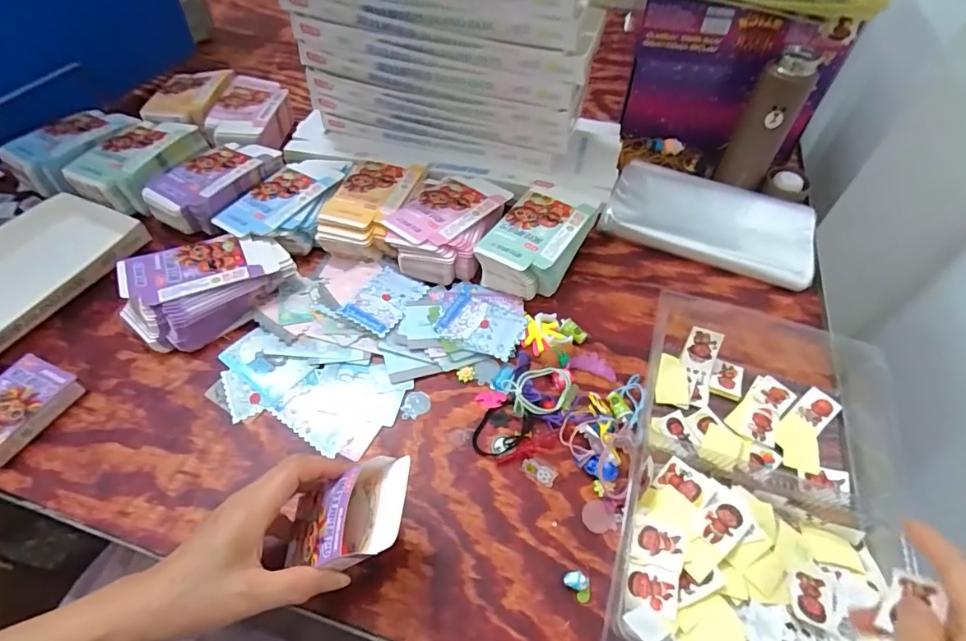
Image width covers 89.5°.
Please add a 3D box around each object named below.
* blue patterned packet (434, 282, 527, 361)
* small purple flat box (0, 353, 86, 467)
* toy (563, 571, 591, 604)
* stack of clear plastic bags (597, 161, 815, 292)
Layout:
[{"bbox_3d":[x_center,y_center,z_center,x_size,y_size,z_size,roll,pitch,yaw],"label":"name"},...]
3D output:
[{"bbox_3d":[-0.001,-0.005,0.529,0.094,0.006,0.082,16,55,10],"label":"blue patterned packet"},{"bbox_3d":[-0.431,0.081,0.448,0.063,0.026,0.090,24,57,16],"label":"small purple flat box"},{"bbox_3d":[0.074,0.206,0.379,0.024,0.014,0.015,38,62,24],"label":"toy"},{"bbox_3d":[0.291,-0.135,0.629,0.245,0.029,0.150,21,56,13],"label":"stack of clear plastic bags"}]

